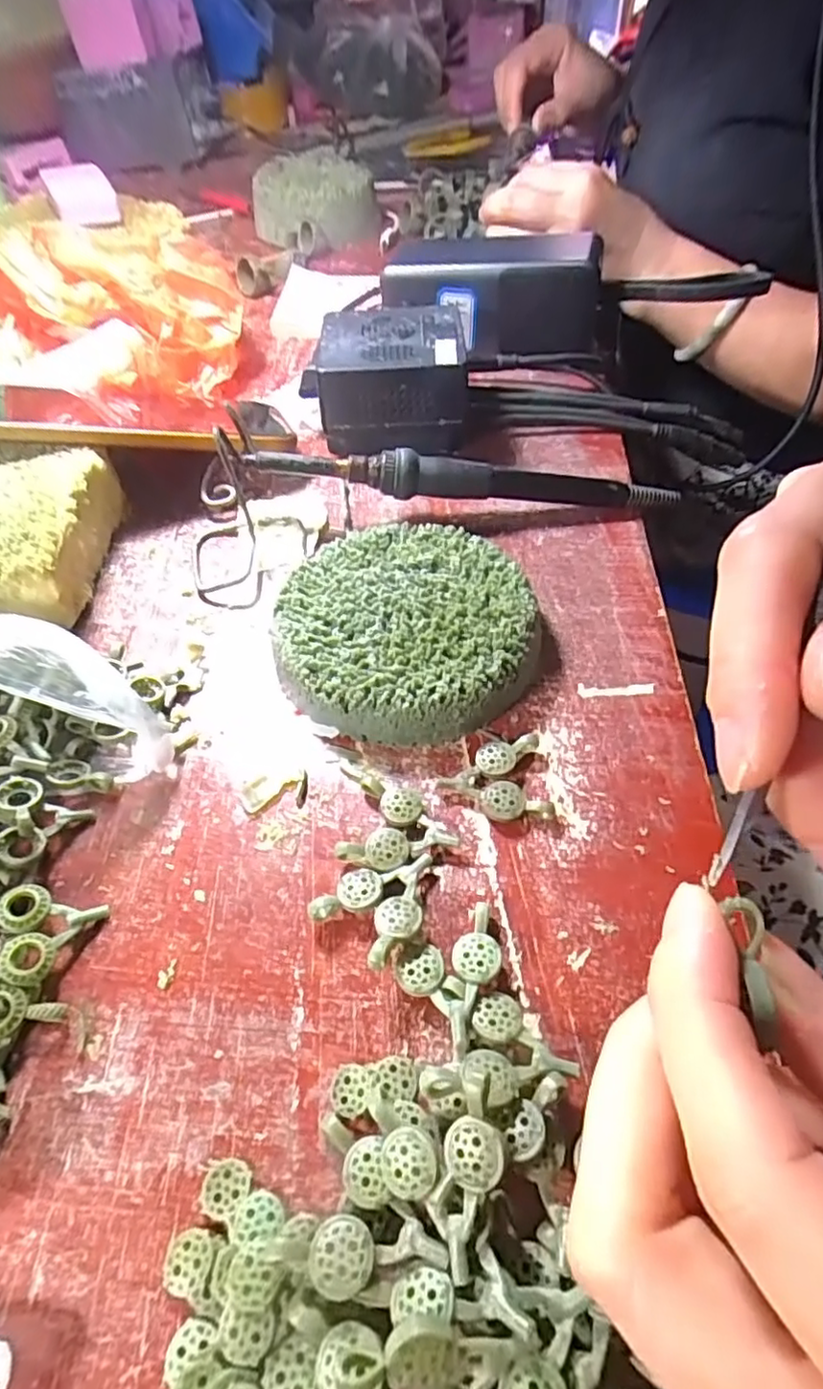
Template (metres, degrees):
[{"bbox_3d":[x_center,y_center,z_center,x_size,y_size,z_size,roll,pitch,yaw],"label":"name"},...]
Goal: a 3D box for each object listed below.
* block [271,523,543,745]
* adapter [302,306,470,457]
[{"bbox_3d":[-0.002,-0.027,0.253,0.098,0.025,0.096,-1,52,1],"label":"block"},{"bbox_3d":[-0.011,-0.173,0.350,0.081,0.052,0.067,1,52,2],"label":"adapter"}]

